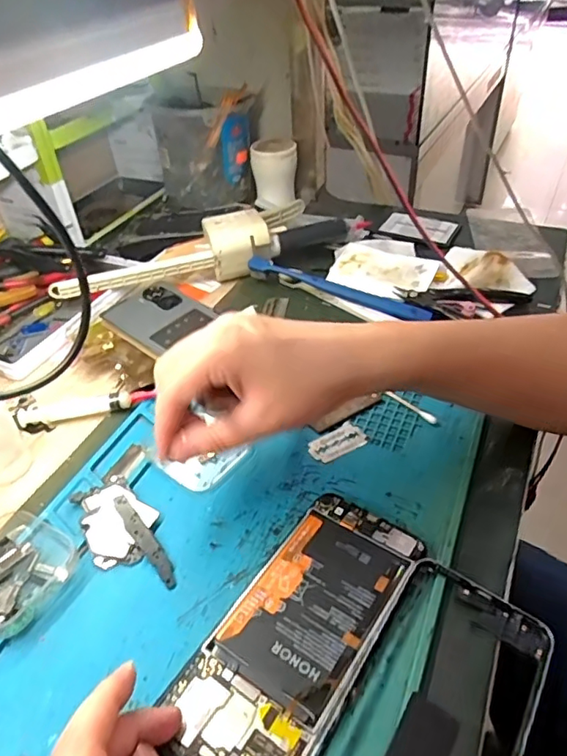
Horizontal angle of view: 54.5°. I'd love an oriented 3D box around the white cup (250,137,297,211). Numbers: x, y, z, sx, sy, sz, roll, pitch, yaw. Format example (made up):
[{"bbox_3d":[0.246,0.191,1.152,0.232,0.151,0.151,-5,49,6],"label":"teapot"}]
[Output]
[{"bbox_3d":[-0.011,-0.246,0.663,0.051,0.065,0.047,-1,42,1],"label":"white cup"}]

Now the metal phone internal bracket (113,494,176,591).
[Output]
[{"bbox_3d":[-0.085,0.099,0.337,0.011,0.008,0.070,-31,48,-27],"label":"metal phone internal bracket"}]

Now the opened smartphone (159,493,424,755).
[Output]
[{"bbox_3d":[0.008,0.130,0.290,0.070,0.007,0.163,23,49,25],"label":"opened smartphone"}]

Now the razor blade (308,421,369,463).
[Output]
[{"bbox_3d":[0.038,0.046,0.394,0.041,0.004,0.023,-25,45,-22],"label":"razor blade"}]

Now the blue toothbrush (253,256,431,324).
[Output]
[{"bbox_3d":[0.050,-0.088,0.525,0.185,0.012,0.019,20,46,25],"label":"blue toothbrush"}]

